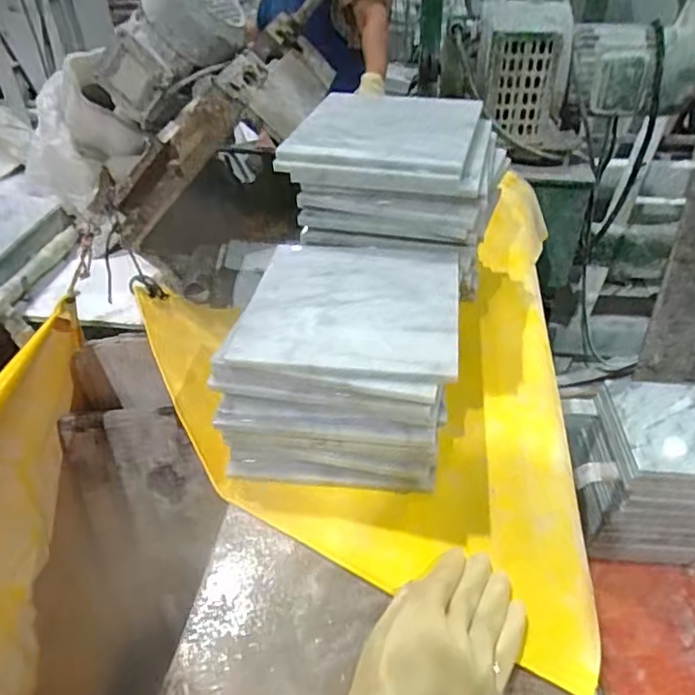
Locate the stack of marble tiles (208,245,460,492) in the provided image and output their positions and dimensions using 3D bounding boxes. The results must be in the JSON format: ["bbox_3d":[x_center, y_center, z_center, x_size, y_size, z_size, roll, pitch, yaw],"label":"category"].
[{"bbox_3d":[0.000,0.010,0.611,0.210,0.139,0.240,5,42,7],"label":"stack of marble tiles"}]

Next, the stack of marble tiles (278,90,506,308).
[{"bbox_3d":[0.062,-0.208,0.711,0.224,0.121,0.206,12,44,15],"label":"stack of marble tiles"}]

